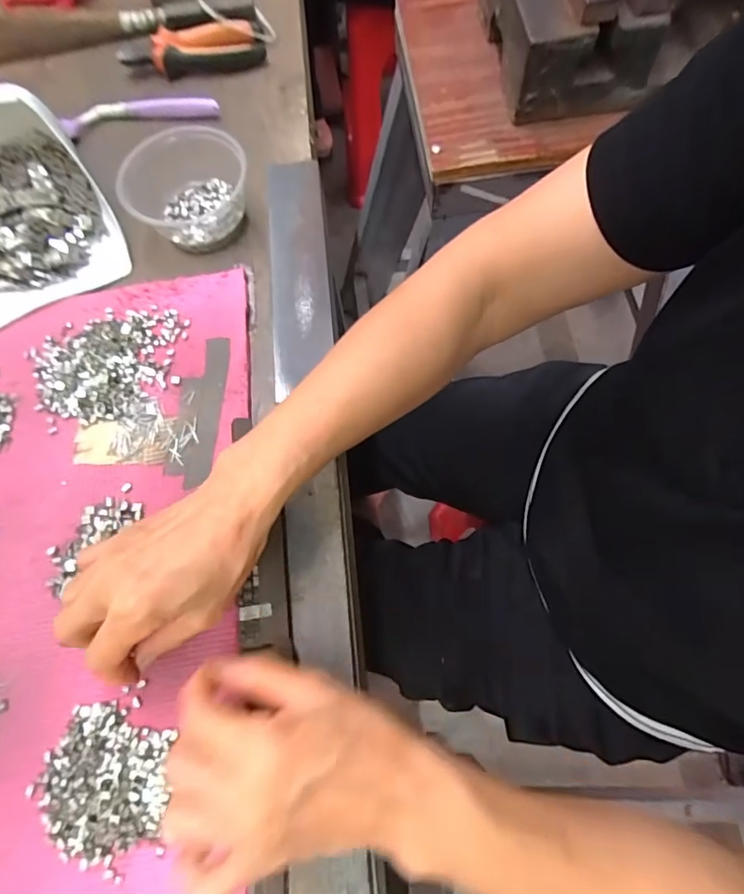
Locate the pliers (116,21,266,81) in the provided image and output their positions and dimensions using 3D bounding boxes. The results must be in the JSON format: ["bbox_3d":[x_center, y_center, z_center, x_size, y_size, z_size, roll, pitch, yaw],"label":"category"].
[{"bbox_3d":[-0.189,-0.417,0.509,0.144,0.030,0.042,-7,70,0],"label":"pliers"}]

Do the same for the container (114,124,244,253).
[{"bbox_3d":[-0.161,-0.226,0.429,0.104,0.050,0.104,-1,70,2],"label":"container"}]

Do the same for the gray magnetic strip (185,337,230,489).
[{"bbox_3d":[-0.125,-0.030,0.372,0.019,0.004,0.121,1,70,3],"label":"gray magnetic strip"}]

